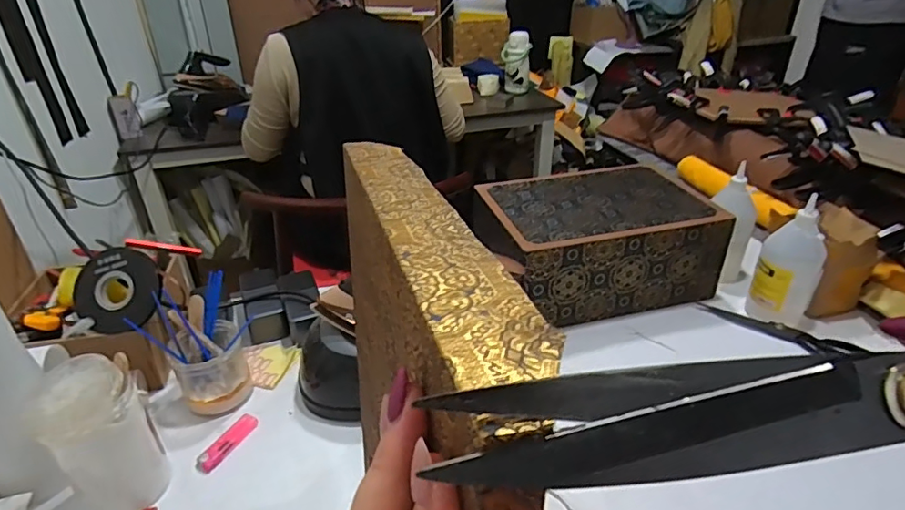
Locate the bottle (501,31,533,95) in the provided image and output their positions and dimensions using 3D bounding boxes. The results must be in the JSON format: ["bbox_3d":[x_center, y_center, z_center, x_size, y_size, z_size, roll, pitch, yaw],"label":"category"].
[{"bbox_3d":[0.218,-0.655,1.814,0.098,0.186,0.080,-1,32,-1],"label":"bottle"}]

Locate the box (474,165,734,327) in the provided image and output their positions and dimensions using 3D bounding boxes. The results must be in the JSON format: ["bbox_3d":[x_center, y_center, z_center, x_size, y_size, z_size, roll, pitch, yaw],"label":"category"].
[{"bbox_3d":[0.225,-0.027,0.848,0.319,0.137,0.219,-9,32,-13],"label":"box"}]

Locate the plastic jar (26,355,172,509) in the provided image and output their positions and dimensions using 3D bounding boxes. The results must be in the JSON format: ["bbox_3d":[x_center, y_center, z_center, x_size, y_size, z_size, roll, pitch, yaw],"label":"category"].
[{"bbox_3d":[-0.341,0.183,0.523,0.086,0.161,0.073,-25,39,-34],"label":"plastic jar"}]

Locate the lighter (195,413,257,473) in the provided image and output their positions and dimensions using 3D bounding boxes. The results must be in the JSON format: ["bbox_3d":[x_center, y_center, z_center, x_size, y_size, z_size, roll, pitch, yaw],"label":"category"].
[{"bbox_3d":[-0.260,0.215,0.614,0.030,0.008,0.082,13,34,21],"label":"lighter"}]

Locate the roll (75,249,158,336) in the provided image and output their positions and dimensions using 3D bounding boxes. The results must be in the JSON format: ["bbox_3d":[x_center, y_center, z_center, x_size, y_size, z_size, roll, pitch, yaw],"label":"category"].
[{"bbox_3d":[-0.409,0.042,0.648,0.092,0.101,0.015,2,-10,-8],"label":"roll"}]

